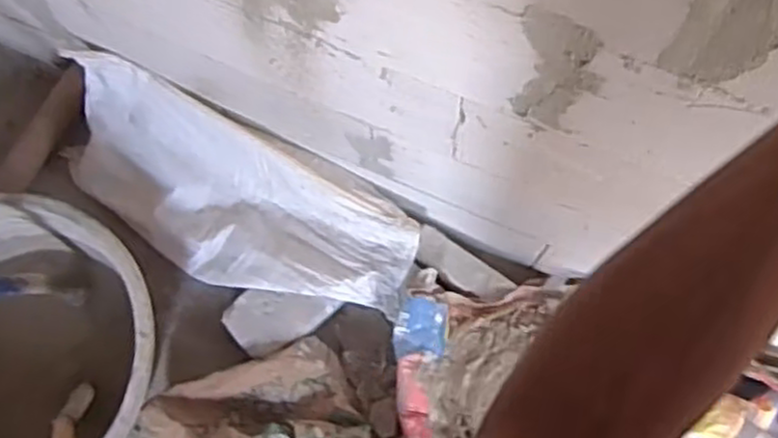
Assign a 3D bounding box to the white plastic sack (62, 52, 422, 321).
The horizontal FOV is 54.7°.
[{"bbox_3d":[-0.286,-0.021,1.349,0.678,0.213,0.255,27,77,8],"label":"white plastic sack"}]

